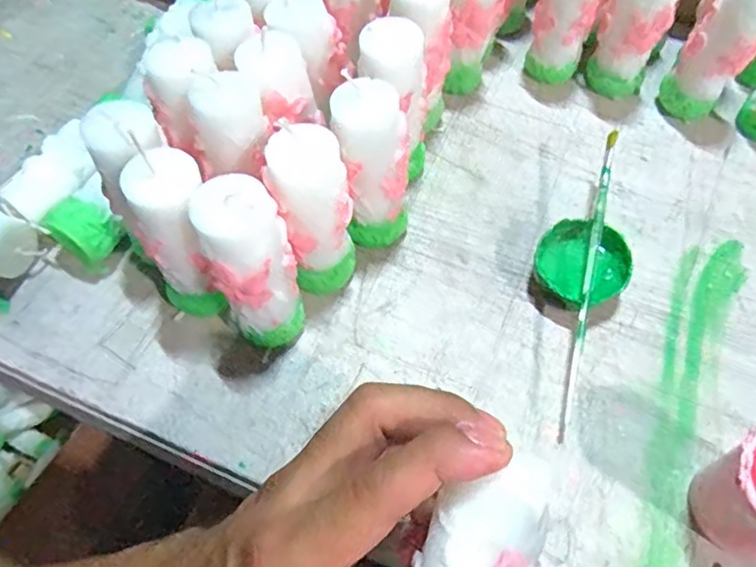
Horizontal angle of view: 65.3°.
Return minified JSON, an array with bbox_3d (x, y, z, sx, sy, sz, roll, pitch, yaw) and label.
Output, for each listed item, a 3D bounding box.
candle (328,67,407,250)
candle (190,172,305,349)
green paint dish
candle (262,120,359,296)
[{"bbox_3d":[-0.003,-0.065,0.347,0.040,0.106,0.039,-3,59,-2],"label":"candle"},{"bbox_3d":[-0.065,-0.005,0.311,0.041,0.109,0.040,-12,59,-7],"label":"candle"},{"bbox_3d":[0.122,-0.008,0.356,0.053,0.028,0.052,0,59,0],"label":"green paint dish"},{"bbox_3d":[-0.035,-0.036,0.328,0.039,0.108,0.035,-23,61,-13],"label":"candle"}]

